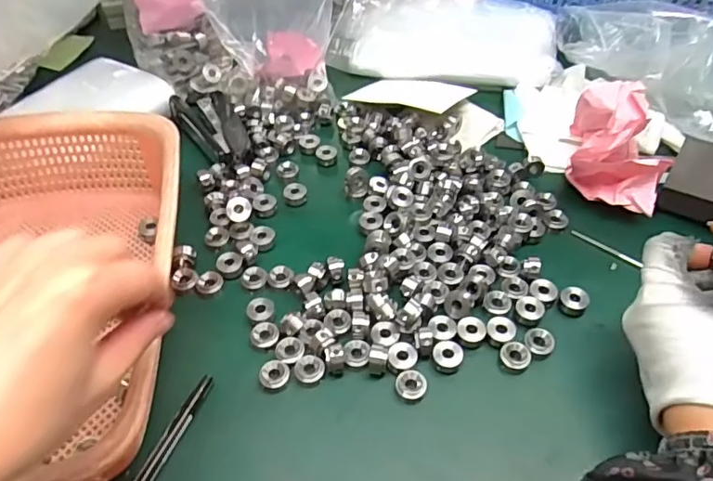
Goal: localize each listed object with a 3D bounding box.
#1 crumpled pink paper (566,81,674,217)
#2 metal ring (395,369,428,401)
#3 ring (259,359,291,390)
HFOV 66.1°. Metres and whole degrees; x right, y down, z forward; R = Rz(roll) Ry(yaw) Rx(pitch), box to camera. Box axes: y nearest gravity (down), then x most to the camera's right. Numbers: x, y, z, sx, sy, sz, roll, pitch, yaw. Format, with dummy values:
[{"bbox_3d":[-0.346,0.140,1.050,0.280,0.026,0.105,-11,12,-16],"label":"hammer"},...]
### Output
[{"bbox_3d":[0.216,-0.080,0.451,0.069,0.053,0.093,11,50,12],"label":"crumpled pink paper"},{"bbox_3d":[0.035,0.092,0.352,0.020,0.011,0.016,12,50,13],"label":"metal ring"},{"bbox_3d":[-0.053,0.088,0.358,0.019,0.009,0.015,1,48,3],"label":"ring"}]

